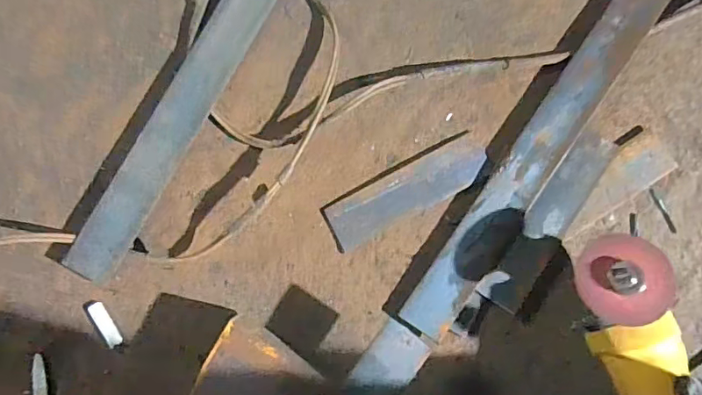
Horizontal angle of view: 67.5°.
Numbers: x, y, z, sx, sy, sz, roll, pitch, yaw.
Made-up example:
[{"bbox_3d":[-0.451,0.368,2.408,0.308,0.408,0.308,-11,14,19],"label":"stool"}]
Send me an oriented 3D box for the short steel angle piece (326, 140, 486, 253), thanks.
[{"bbox_3d":[0.057,-0.006,0.529,0.167,0.006,0.048,-28,86,-2],"label":"short steel angle piece"}]

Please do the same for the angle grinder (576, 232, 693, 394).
[{"bbox_3d":[0.262,0.169,0.452,0.068,0.063,0.270,-15,77,-1],"label":"angle grinder"}]

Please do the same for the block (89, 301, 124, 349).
[{"bbox_3d":[-0.244,0.126,0.521,0.016,0.004,0.047,-31,86,-2],"label":"block"}]

